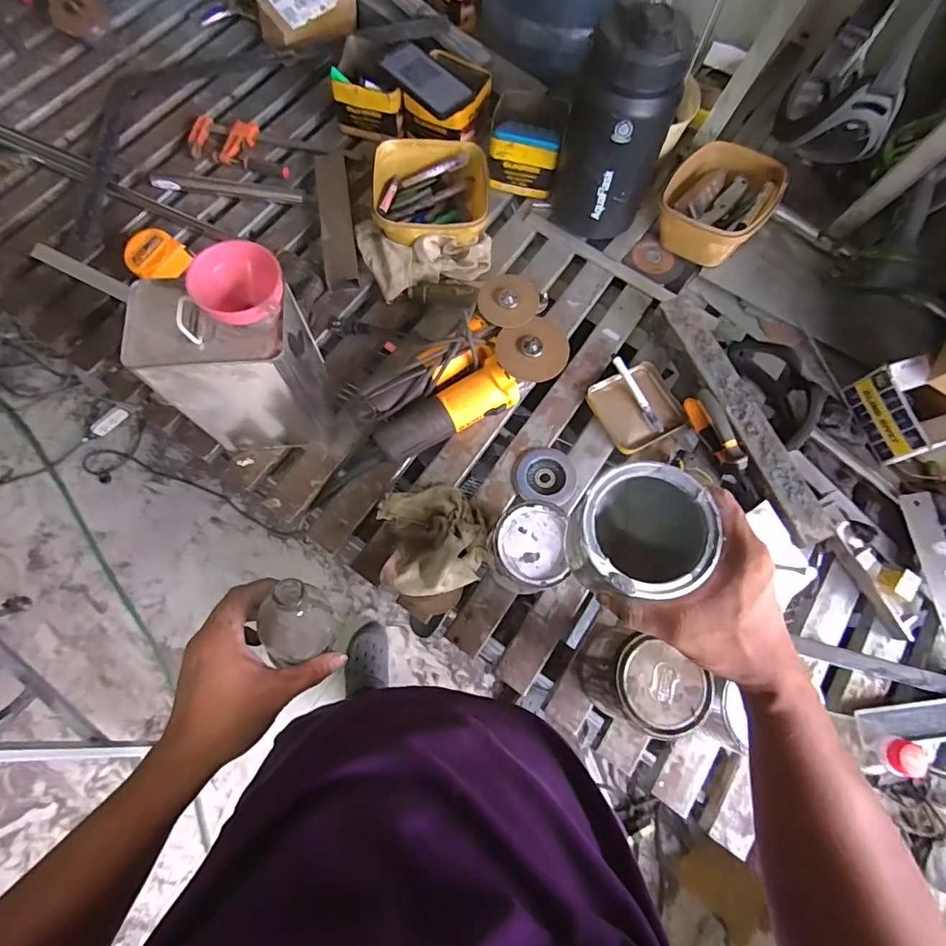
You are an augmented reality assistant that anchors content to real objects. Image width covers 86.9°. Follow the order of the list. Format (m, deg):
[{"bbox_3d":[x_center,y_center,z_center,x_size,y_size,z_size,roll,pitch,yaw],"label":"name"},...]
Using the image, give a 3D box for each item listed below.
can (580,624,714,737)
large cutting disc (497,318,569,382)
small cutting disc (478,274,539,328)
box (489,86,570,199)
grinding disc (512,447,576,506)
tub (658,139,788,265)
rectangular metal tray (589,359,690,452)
[{"bbox_3d":[0.188,0.235,0.570,0.103,0.131,0.099,1,72,-3],"label":"can"},{"bbox_3d":[0.082,-0.163,0.672,0.090,0.008,0.080,-19,93,11],"label":"large cutting disc"},{"bbox_3d":[0.048,-0.238,0.692,0.079,0.006,0.070,33,92,1],"label":"small cutting disc"},{"bbox_3d":[0.086,-0.546,0.827,0.110,0.097,0.127,6,72,-1],"label":"box"},{"bbox_3d":[0.102,0.004,0.709,0.087,0.009,0.079,6,72,-1],"label":"grinding disc"},{"bbox_3d":[0.388,-0.433,0.803,0.158,0.071,0.165,36,74,8],"label":"tub"},{"bbox_3d":[0.246,-0.100,0.748,0.121,0.019,0.118,-24,75,-10],"label":"rectangular metal tray"}]

